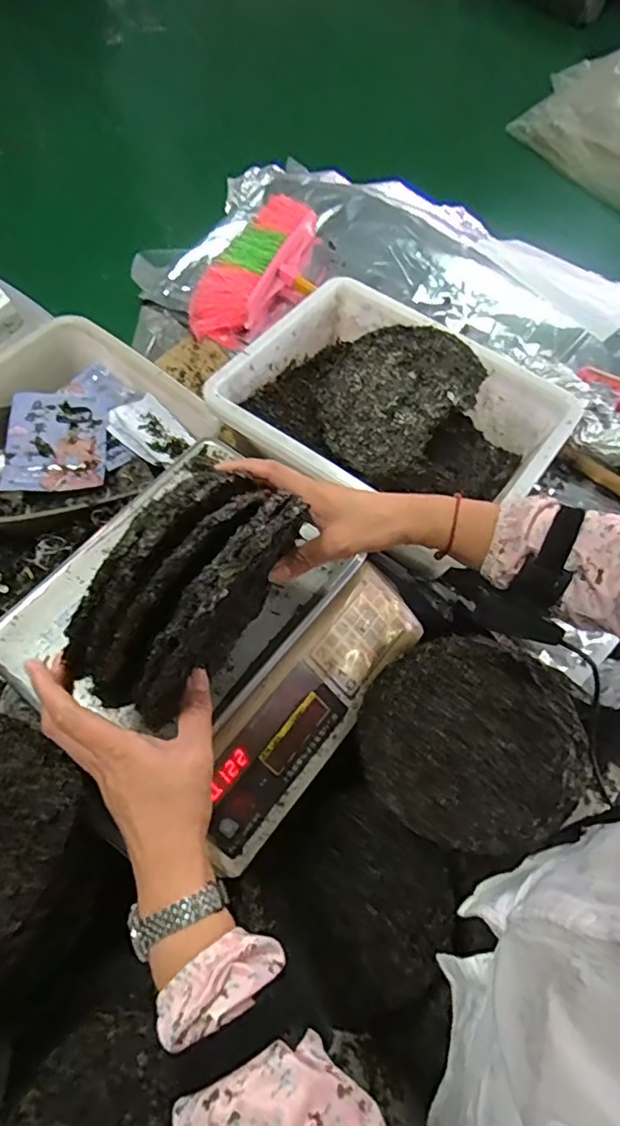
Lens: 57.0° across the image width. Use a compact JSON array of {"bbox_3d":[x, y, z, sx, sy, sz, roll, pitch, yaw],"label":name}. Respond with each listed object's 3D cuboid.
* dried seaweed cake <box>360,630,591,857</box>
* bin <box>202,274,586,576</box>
[{"bbox_3d":[0.164,0.177,0.571,0.217,0.030,0.192,21,67,9],"label":"dried seaweed cake"},{"bbox_3d":[0.097,-0.172,0.700,0.356,0.116,0.277,35,70,14],"label":"bin"}]

